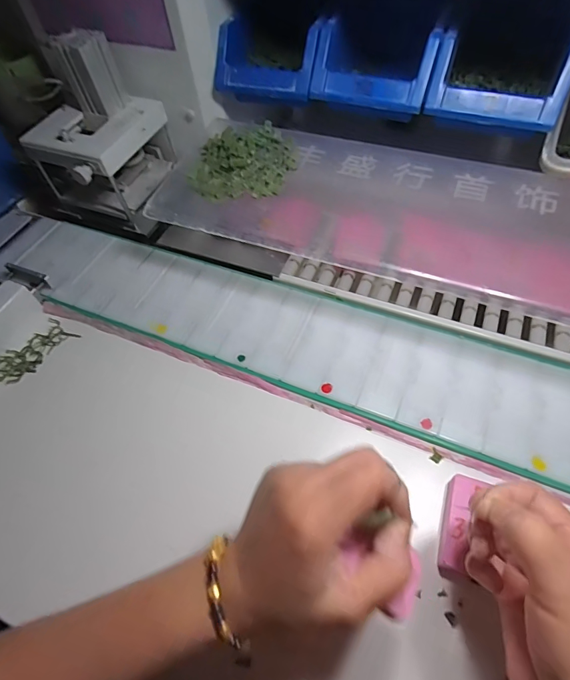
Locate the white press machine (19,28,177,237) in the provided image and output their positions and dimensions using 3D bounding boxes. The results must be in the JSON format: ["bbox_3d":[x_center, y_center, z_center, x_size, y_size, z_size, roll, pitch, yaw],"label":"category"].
[{"bbox_3d":[-0.238,-0.260,0.510,0.131,0.178,0.158,13,60,12],"label":"white press machine"}]

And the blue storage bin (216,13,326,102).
[{"bbox_3d":[-0.011,-0.344,0.486,0.125,0.071,0.115,14,58,13],"label":"blue storage bin"}]

